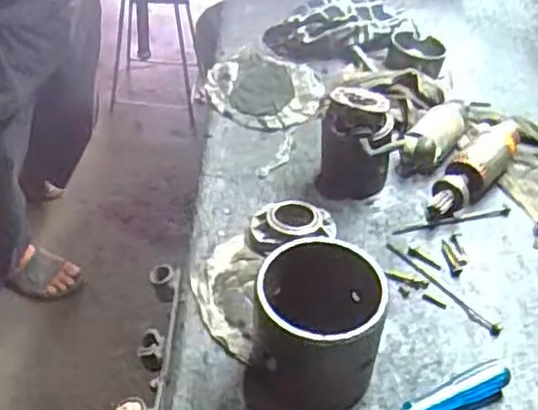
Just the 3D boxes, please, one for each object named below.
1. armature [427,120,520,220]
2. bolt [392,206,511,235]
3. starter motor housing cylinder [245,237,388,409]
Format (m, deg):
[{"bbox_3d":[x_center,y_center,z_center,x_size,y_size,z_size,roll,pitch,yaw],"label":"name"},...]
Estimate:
[{"bbox_3d":[0.242,-0.043,0.825,0.049,0.046,0.181,35,52,28],"label":"armature"},{"bbox_3d":[0.209,0.019,0.798,0.146,0.004,0.013,-10,46,-14],"label":"bolt"},{"bbox_3d":[0.039,0.115,0.600,0.103,0.113,0.127,9,45,4],"label":"starter motor housing cylinder"}]

